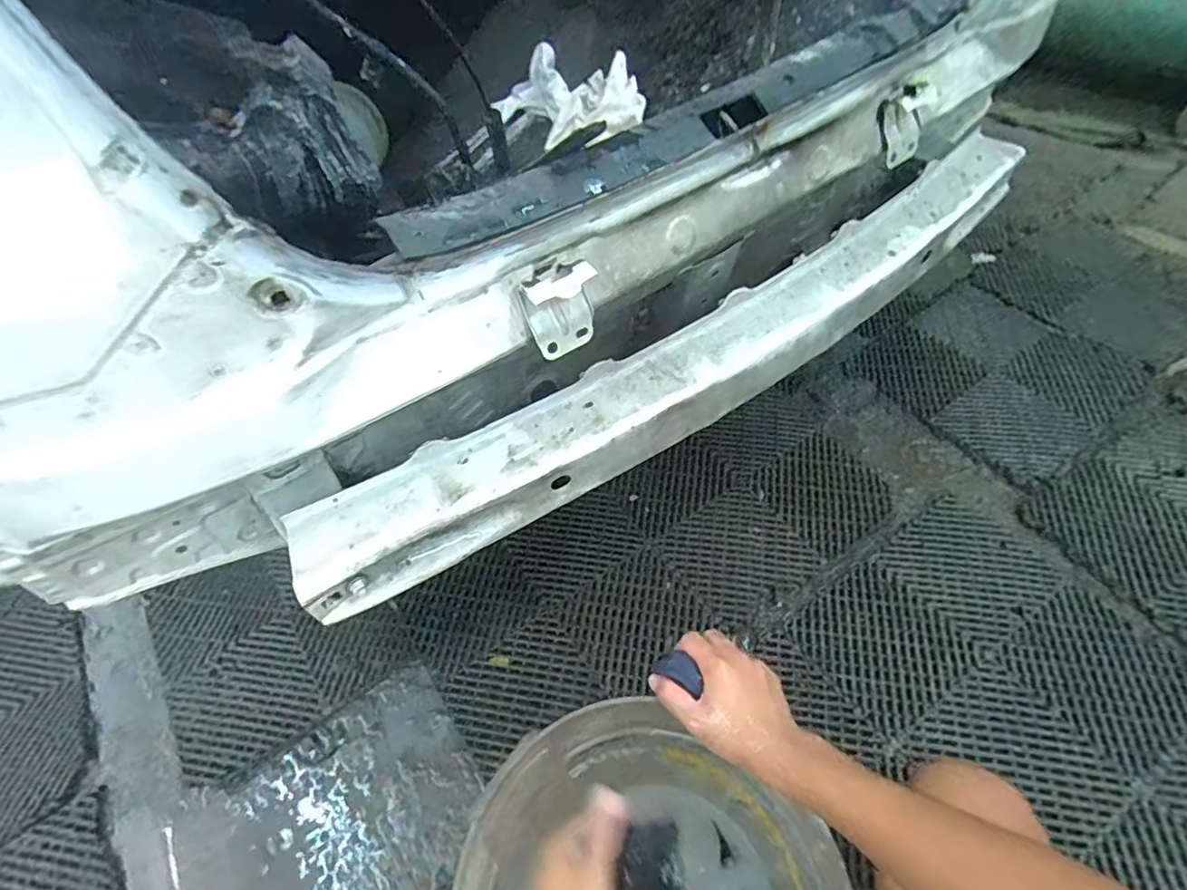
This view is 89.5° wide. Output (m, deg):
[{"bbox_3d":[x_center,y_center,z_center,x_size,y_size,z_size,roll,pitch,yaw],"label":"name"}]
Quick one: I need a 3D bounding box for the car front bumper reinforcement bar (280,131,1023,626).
[{"bbox_3d":[0.146,-0.104,0.670,0.976,0.101,0.116,-29,54,-17],"label":"car front bumper reinforcement bar"}]

